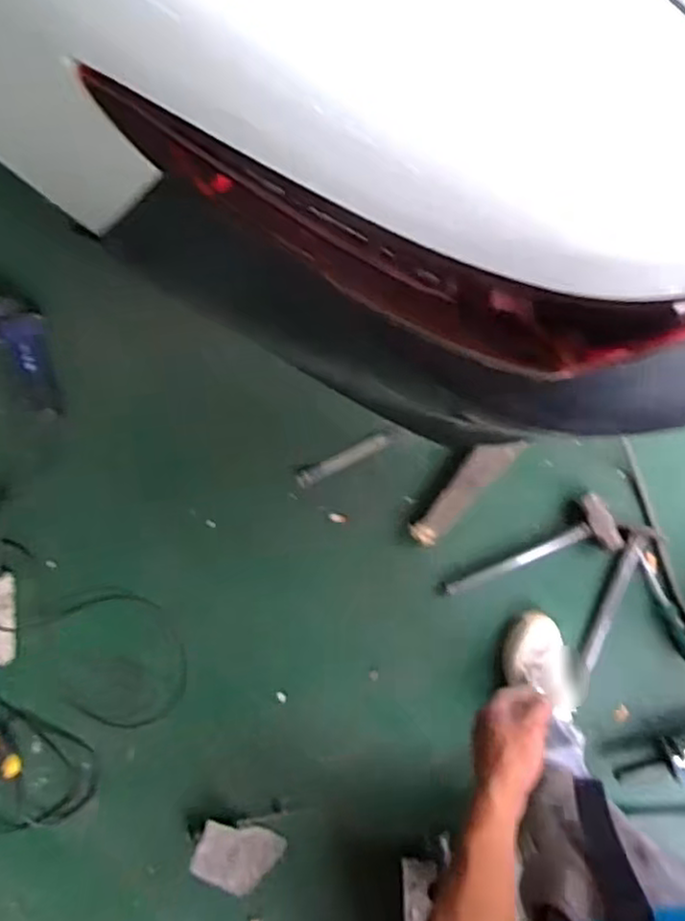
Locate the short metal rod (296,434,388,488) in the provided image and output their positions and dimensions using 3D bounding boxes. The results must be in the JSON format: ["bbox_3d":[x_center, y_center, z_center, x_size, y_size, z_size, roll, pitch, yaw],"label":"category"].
[{"bbox_3d":[0.000,0.001,1.310,0.187,0.017,0.029,-26,88,9],"label":"short metal rod"}]

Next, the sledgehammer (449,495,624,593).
[{"bbox_3d":[0.342,0.166,1.280,0.334,0.035,0.106,-22,89,9],"label":"sledgehammer"}]

